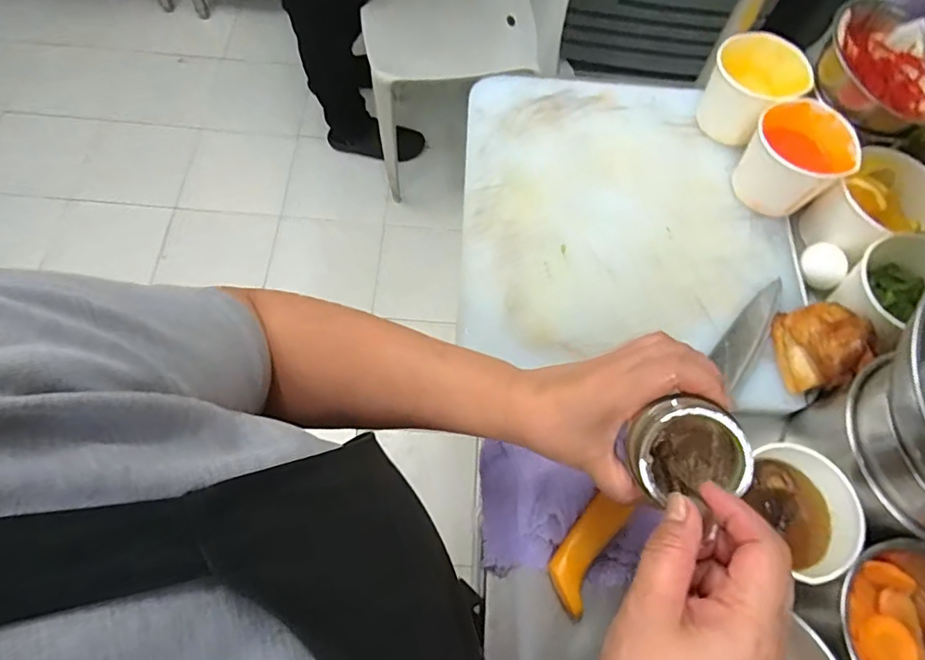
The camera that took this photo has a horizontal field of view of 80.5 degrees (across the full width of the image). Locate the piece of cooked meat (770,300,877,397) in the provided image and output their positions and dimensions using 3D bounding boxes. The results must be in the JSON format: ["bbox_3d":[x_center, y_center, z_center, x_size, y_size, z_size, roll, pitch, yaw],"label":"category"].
[{"bbox_3d":[0.327,0.011,0.494,0.066,0.047,0.080,-2,66,-4],"label":"piece of cooked meat"}]

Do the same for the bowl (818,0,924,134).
[{"bbox_3d":[0.434,-0.265,0.556,0.146,0.052,0.137,28,67,9],"label":"bowl"}]

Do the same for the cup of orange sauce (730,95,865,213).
[{"bbox_3d":[0.339,-0.174,0.561,0.092,0.072,0.084,1,66,-3],"label":"cup of orange sauce"}]

